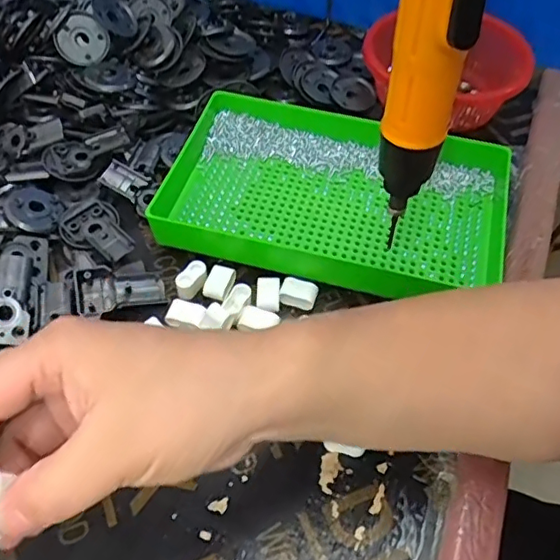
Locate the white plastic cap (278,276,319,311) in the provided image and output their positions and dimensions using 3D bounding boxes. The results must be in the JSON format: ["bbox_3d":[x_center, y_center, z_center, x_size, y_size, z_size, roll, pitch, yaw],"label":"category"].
[{"bbox_3d":[0.013,0.009,0.406,0.025,0.010,0.020,12,54,8],"label":"white plastic cap"}]

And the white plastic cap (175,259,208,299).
[{"bbox_3d":[-0.062,-0.001,0.413,0.015,0.016,0.026,24,56,16],"label":"white plastic cap"}]

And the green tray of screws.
[{"bbox_3d":[0.045,-0.068,0.440,0.252,0.032,0.155,14,54,8],"label":"green tray of screws"}]

